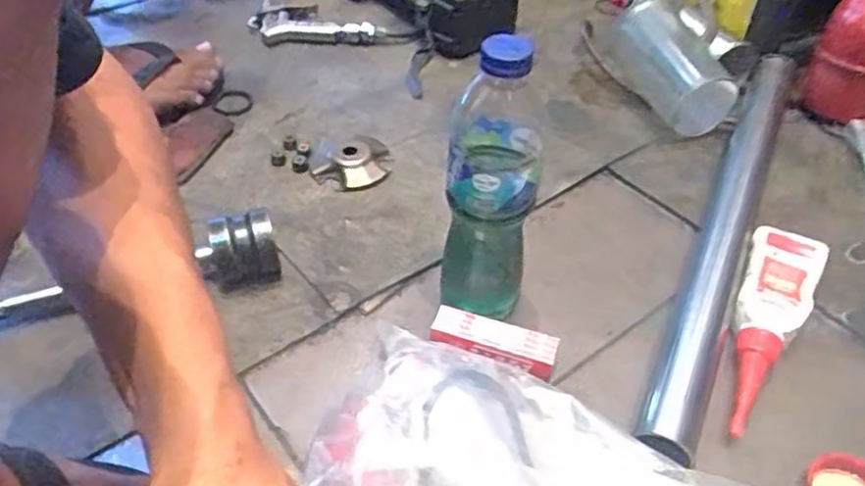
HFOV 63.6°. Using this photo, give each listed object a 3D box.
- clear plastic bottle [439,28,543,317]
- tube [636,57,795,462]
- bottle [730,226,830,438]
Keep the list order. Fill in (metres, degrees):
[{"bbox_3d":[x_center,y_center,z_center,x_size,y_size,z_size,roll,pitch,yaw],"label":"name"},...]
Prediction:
[{"bbox_3d":[0.041,-0.036,0.487,0.064,0.221,0.070,2,45,-1],"label":"clear plastic bottle"},{"bbox_3d":[0.259,-0.023,0.602,0.041,0.033,0.505,21,47,17],"label":"tube"},{"bbox_3d":[0.253,0.060,0.525,0.050,0.035,0.183,22,48,18],"label":"bottle"}]

